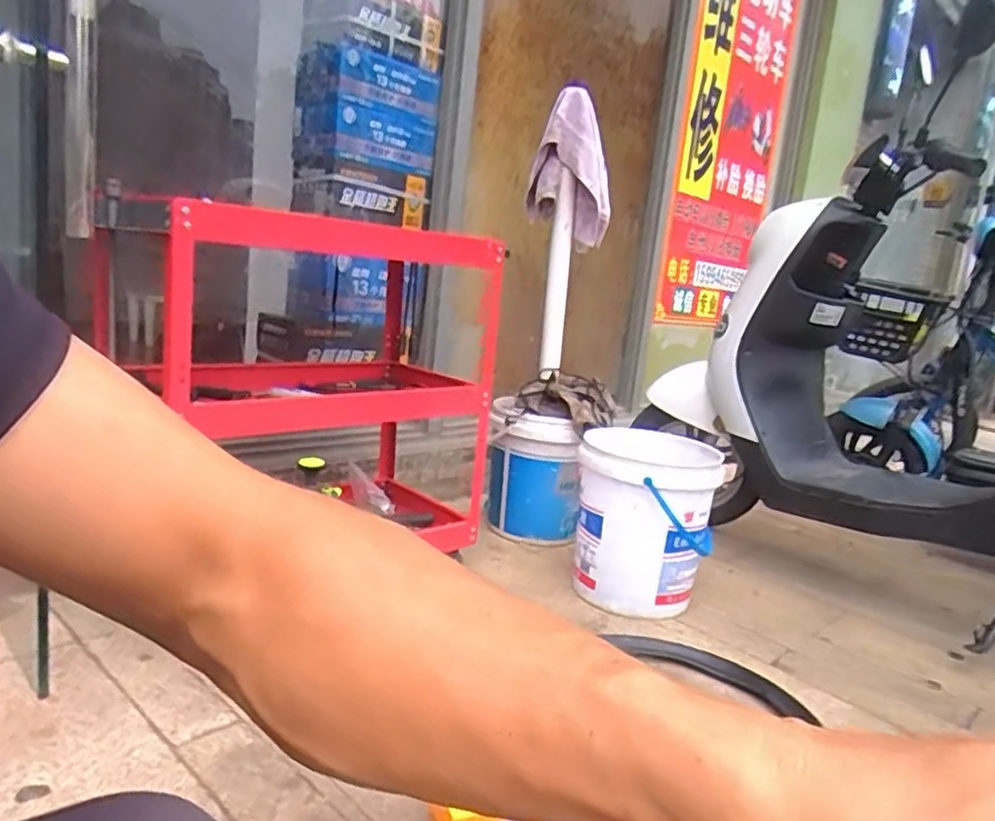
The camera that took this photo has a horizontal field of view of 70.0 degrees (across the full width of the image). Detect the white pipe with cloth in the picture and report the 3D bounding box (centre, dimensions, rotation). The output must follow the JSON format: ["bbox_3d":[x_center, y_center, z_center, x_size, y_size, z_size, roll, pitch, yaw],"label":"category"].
[{"bbox_3d":[0.156,-0.397,1.647,0.182,0.596,0.120,6,10,0],"label":"white pipe with cloth"}]

